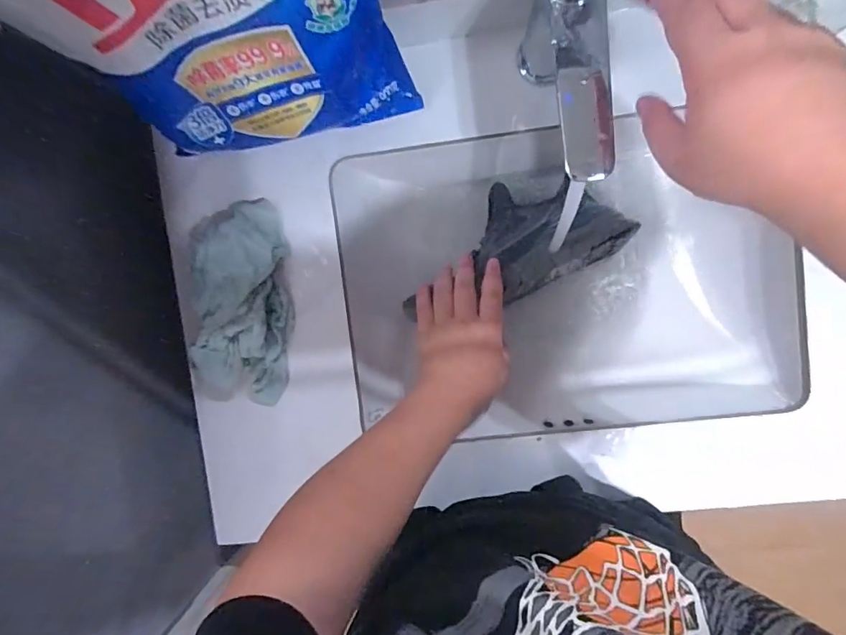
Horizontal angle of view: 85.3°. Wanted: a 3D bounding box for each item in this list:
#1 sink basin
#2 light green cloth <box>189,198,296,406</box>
[{"bbox_3d":[0.143,-0.040,0.509,0.436,0.109,0.306,-6,94,5],"label":"sink basin"},{"bbox_3d":[-0.186,-0.012,0.452,0.100,0.051,0.206,4,95,4],"label":"light green cloth"}]

